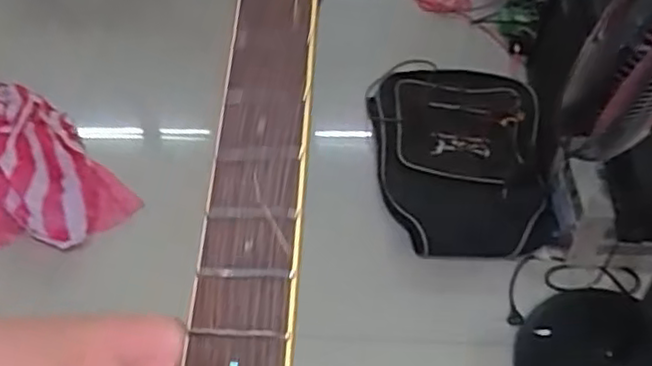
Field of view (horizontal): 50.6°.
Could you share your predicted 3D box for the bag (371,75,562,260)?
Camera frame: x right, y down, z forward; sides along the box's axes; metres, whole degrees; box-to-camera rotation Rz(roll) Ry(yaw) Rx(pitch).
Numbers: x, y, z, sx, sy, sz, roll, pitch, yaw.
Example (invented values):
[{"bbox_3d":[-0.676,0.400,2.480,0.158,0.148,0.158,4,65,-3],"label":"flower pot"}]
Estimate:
[{"bbox_3d":[0.354,-0.085,1.841,0.437,0.081,0.673,1,49,0],"label":"bag"}]

